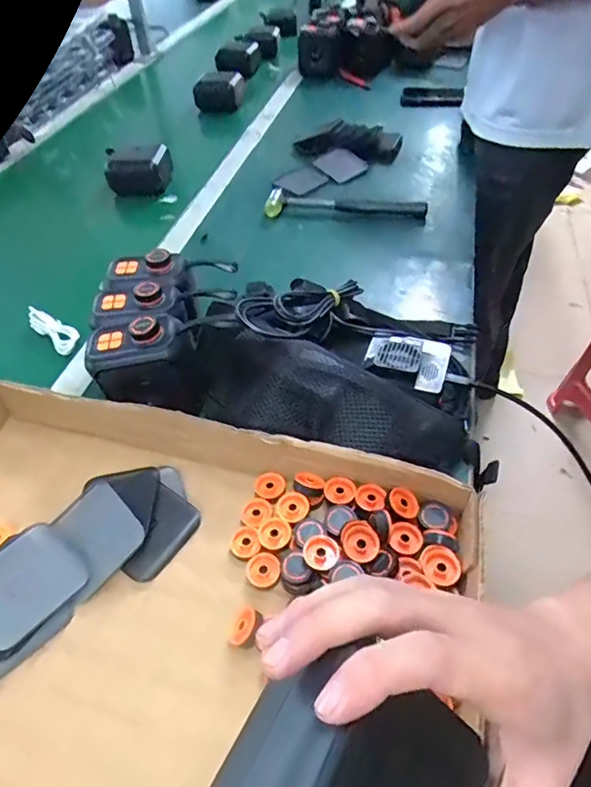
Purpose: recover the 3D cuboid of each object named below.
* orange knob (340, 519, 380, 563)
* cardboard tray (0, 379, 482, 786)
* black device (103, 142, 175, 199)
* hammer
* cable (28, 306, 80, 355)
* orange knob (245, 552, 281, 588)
[{"bbox_3d":[0.048,0.112,0.378,0.027,0.013,0.032,-11,49,-7],"label":"orange knob"},{"bbox_3d":[-0.130,0.156,0.360,0.457,0.061,0.327,12,50,12],"label":"cardboard tray"},{"bbox_3d":[-0.265,-0.377,0.850,0.111,0.061,0.086,7,49,9],"label":"black device"},{"bbox_3d":[0.074,-0.277,0.749,0.232,0.041,0.040,4,49,6],"label":"hammer"},{"bbox_3d":[-0.286,-0.075,0.602,0.086,0.022,0.027,30,56,26],"label":"cable"},{"bbox_3d":[-0.024,0.135,0.389,0.024,0.011,0.024,-1,49,1],"label":"orange knob"}]

